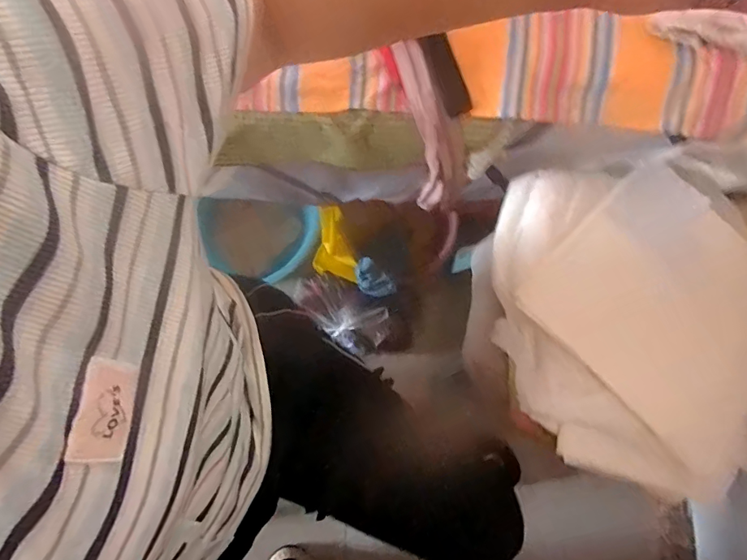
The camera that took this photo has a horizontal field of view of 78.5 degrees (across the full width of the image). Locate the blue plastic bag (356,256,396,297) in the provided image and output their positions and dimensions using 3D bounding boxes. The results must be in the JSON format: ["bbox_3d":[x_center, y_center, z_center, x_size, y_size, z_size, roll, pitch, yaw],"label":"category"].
[{"bbox_3d":[0.000,0.003,0.854,0.079,0.046,0.049,42,81,9],"label":"blue plastic bag"}]

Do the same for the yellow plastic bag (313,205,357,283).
[{"bbox_3d":[-0.072,-0.069,0.870,0.078,0.027,0.138,0,77,0],"label":"yellow plastic bag"}]

